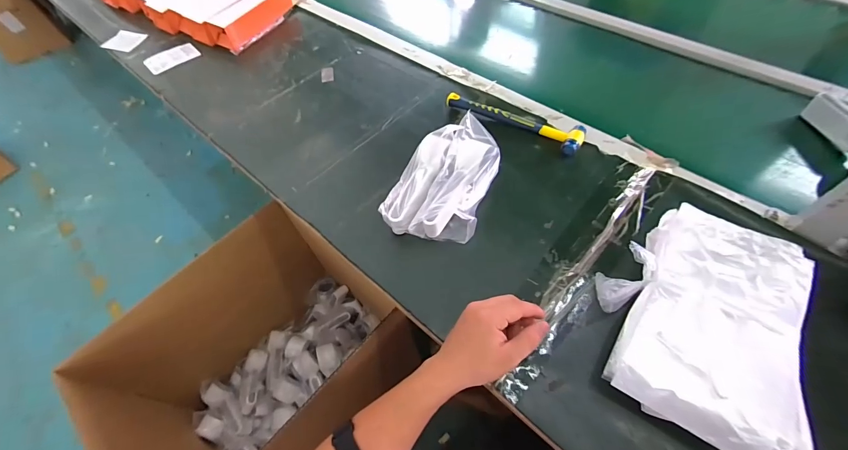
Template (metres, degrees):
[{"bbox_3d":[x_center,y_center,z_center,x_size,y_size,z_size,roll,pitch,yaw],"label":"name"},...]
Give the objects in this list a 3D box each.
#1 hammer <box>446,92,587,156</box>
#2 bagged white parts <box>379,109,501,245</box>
[{"bbox_3d":[0.156,-0.187,0.628,0.243,0.022,0.061,29,64,21],"label":"hammer"},{"bbox_3d":[0.032,-0.064,0.525,0.123,0.077,0.183,18,61,16],"label":"bagged white parts"}]

